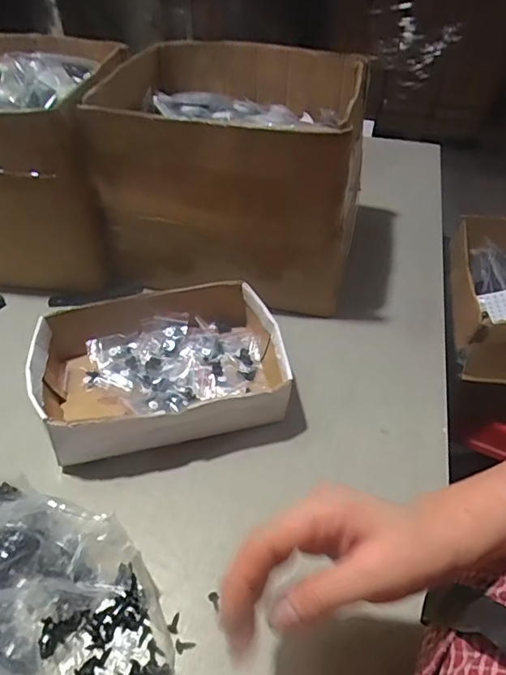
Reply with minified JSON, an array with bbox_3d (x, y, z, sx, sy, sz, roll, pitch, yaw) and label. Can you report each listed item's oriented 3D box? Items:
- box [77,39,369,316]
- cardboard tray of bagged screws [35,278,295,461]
[{"bbox_3d":[-0.034,-0.257,0.741,0.346,0.234,0.380,8,43,5],"label":"box"},{"bbox_3d":[-0.100,0.035,0.557,0.258,0.074,0.181,-7,43,-10],"label":"cardboard tray of bagged screws"}]

